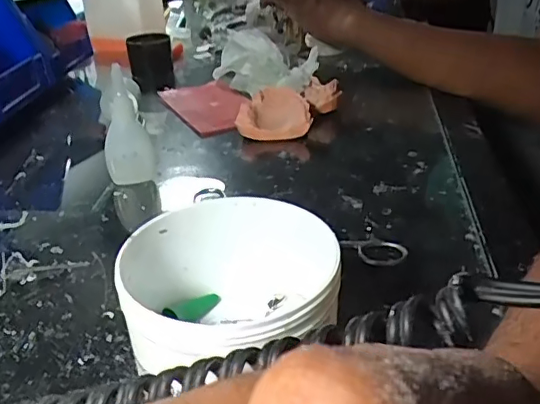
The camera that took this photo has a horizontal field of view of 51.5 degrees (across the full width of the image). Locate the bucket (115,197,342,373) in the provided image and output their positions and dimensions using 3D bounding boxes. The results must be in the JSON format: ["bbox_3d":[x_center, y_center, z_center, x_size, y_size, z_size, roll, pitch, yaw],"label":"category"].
[{"bbox_3d":[-0.019,0.046,0.249,0.082,0.060,0.089,-2,29,-2],"label":"bucket"}]

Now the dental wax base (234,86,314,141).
[{"bbox_3d":[0.007,-0.080,0.512,0.065,0.032,0.064,5,30,10],"label":"dental wax base"}]

